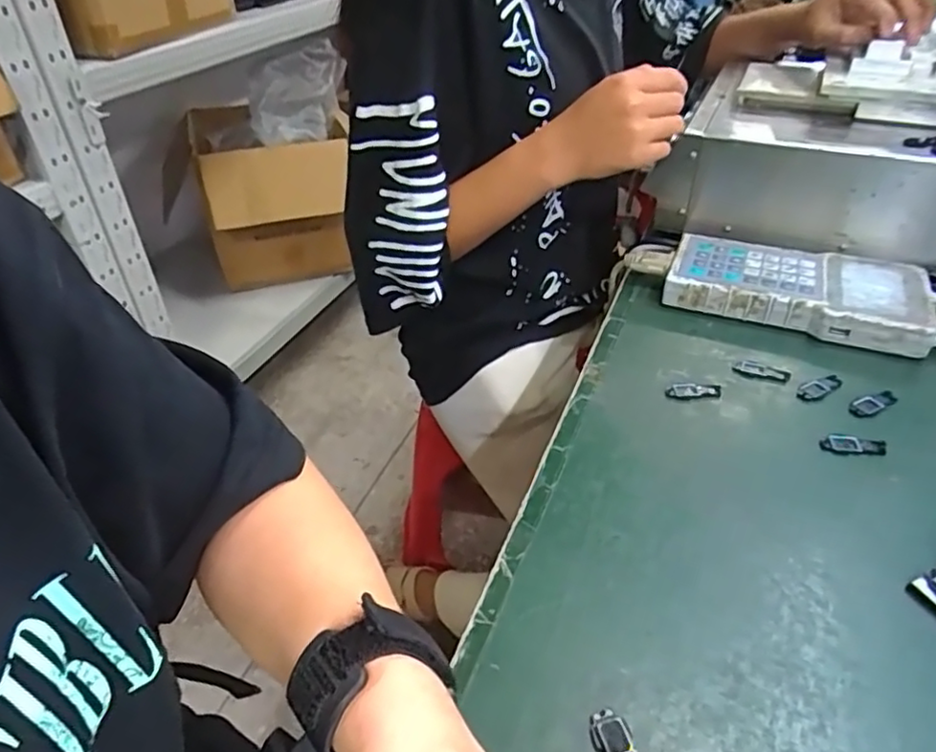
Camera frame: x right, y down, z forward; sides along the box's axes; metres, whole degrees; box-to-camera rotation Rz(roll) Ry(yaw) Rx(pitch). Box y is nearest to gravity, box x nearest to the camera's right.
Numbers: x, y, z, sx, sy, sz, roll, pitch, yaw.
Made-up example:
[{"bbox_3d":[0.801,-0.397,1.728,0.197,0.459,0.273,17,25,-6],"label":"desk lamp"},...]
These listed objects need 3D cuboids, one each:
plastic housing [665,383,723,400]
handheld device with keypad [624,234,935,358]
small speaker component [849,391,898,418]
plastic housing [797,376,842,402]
[{"bbox_3d":[0.169,0.011,0.481,0.039,0.004,0.016,1,38,5],"label":"plastic housing"},{"bbox_3d":[0.277,-0.077,0.563,0.259,0.034,0.099,13,41,19],"label":"handheld device with keypad"},{"bbox_3d":[0.293,0.020,0.464,0.045,0.004,0.016,-20,41,-21],"label":"small speaker component"},{"bbox_3d":[0.263,0.008,0.479,0.041,0.004,0.015,-21,42,-22],"label":"plastic housing"}]

